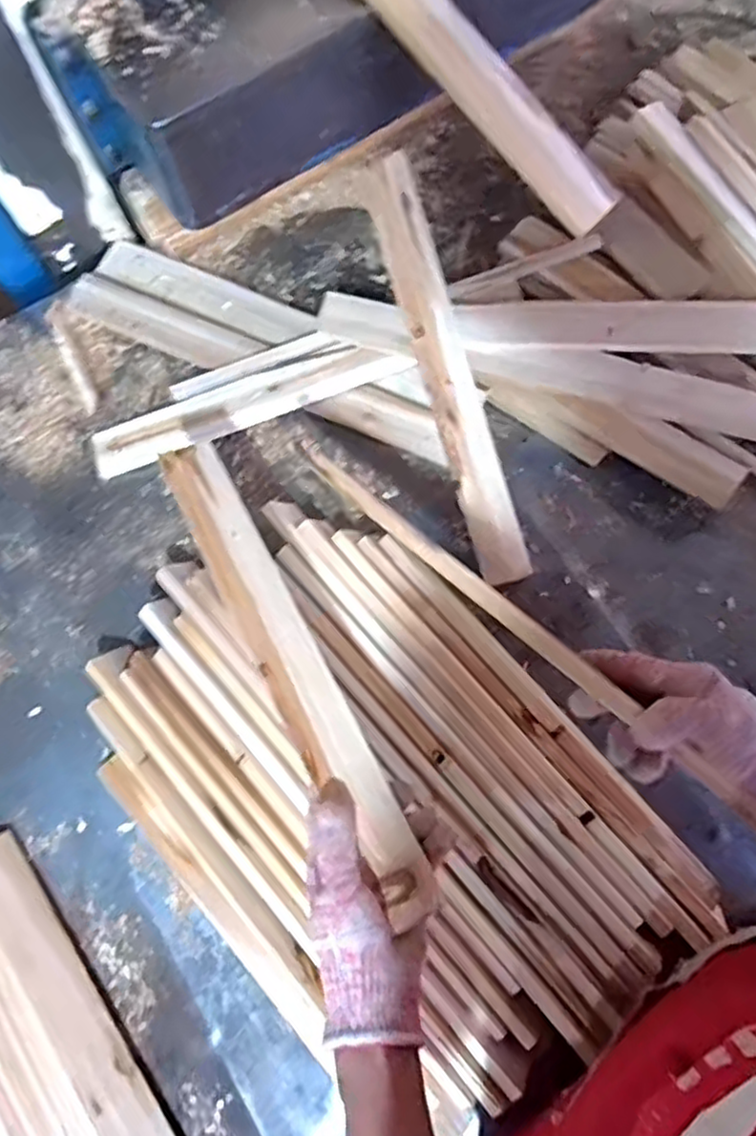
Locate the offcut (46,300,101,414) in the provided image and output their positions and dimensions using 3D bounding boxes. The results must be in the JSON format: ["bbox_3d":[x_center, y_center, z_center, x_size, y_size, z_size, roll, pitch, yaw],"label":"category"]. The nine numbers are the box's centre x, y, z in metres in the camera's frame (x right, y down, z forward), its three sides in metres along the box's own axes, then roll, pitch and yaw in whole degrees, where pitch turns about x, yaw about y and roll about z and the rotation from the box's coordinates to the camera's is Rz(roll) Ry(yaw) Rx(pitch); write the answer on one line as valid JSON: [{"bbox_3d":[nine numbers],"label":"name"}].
[{"bbox_3d":[-0.358,-0.251,0.812,0.021,0.016,0.155,-26,76,-5],"label":"offcut"}]

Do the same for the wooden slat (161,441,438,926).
[{"bbox_3d":[-0.074,0.065,0.555,0.049,0.016,0.422,-29,69,-6],"label":"wooden slat"}]

